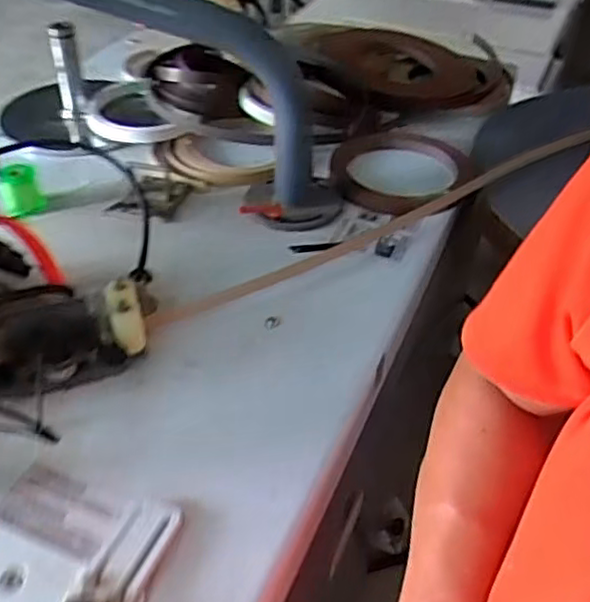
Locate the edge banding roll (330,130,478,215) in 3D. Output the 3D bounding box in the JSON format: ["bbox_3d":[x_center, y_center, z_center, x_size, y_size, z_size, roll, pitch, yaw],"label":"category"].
[{"bbox_3d":[0.184,-0.222,1.177,0.242,0.034,0.252,1,42,-1],"label":"edge banding roll"}]

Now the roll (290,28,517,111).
[{"bbox_3d":[0.217,-0.521,1.471,0.409,0.051,0.423,2,41,-2],"label":"roll"}]

